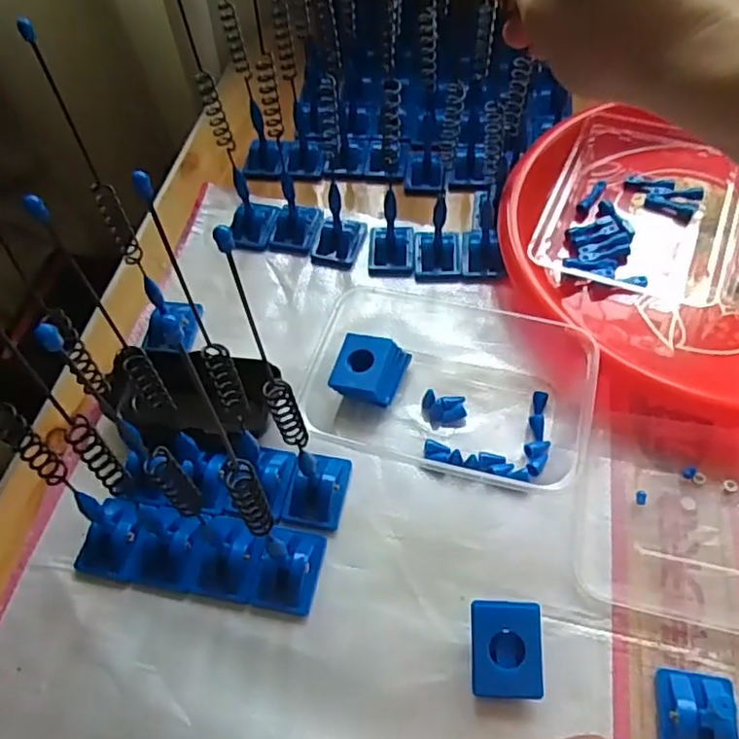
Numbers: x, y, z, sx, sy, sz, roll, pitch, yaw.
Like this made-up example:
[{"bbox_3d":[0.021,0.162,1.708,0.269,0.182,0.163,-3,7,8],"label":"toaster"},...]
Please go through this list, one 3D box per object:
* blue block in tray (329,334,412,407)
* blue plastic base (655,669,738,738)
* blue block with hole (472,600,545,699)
[{"bbox_3d":[0.000,0.004,0.405,0.042,0.024,0.045,13,59,12],"label":"blue block in tray"},{"bbox_3d":[0.156,0.166,0.296,0.034,0.018,0.045,7,58,8],"label":"blue plastic base"},{"bbox_3d":[0.068,0.141,0.316,0.034,0.019,0.042,0,57,4],"label":"blue block with hole"}]

